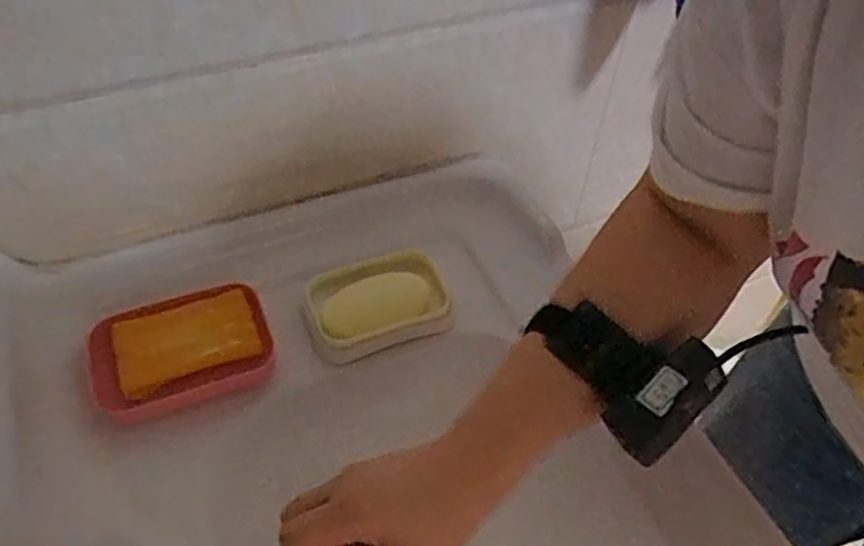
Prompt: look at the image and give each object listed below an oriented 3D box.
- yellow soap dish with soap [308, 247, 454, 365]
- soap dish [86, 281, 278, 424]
[{"bbox_3d":[-0.048,0.022,0.562,0.118,0.022,0.079,-16,51,-17],"label":"yellow soap dish with soap"},{"bbox_3d":[-0.189,0.059,0.511,0.127,0.022,0.095,-22,53,-21],"label":"soap dish"}]

